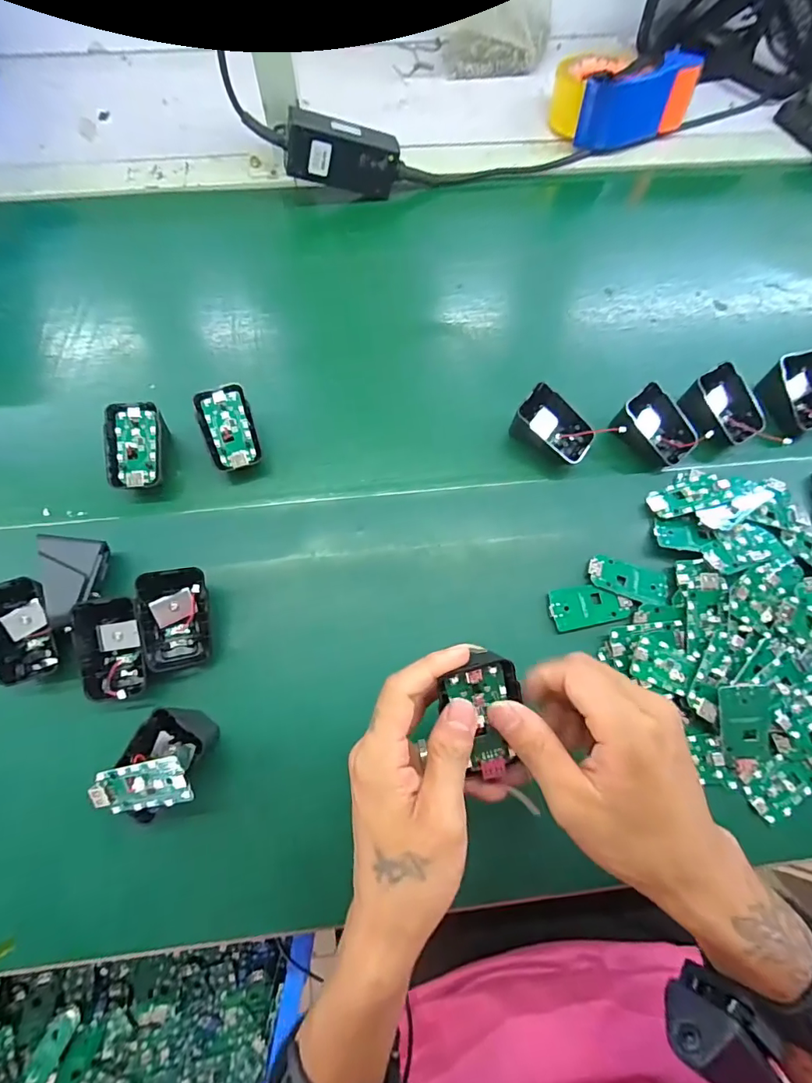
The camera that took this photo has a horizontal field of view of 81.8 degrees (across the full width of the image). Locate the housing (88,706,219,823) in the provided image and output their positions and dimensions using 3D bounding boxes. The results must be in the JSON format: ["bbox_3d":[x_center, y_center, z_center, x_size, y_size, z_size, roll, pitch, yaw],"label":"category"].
[{"bbox_3d":[-0.158,0.148,0.306,0.055,0.035,0.075,35,73,11],"label":"housing"}]

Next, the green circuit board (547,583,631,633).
[{"bbox_3d":[0.143,0.050,0.366,0.062,0.004,0.032,-10,70,-5],"label":"green circuit board"}]

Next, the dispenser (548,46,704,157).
[{"bbox_3d":[0.249,-0.529,0.555,0.148,0.071,0.100,-9,70,-5],"label":"dispenser"}]

